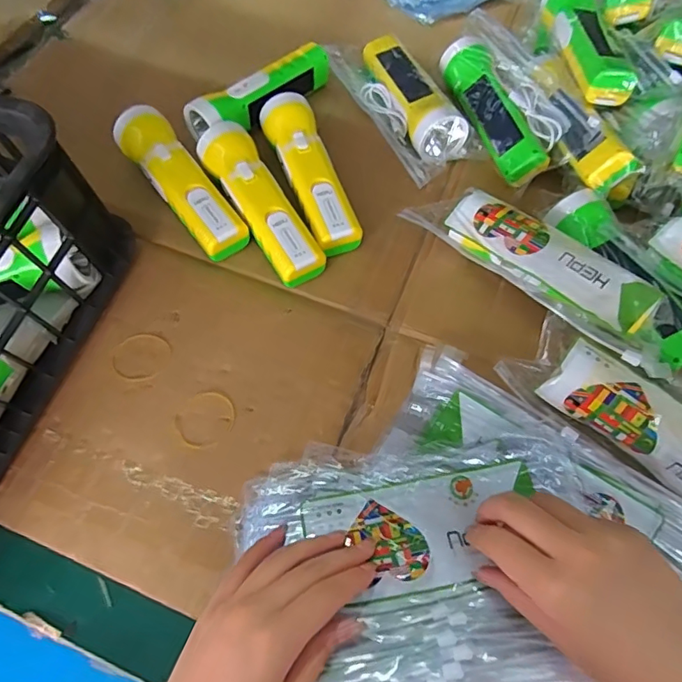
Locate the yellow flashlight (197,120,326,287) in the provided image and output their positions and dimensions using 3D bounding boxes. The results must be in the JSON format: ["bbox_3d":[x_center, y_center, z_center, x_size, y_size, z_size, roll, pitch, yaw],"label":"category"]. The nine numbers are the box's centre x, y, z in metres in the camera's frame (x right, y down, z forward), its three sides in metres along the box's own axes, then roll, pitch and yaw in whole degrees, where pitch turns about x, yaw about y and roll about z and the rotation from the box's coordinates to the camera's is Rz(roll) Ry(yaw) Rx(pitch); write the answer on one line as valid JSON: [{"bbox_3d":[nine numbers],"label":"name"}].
[{"bbox_3d":[-0.073,-0.125,0.457,0.049,0.043,0.171,-30,68,-13],"label":"yellow flashlight"}]

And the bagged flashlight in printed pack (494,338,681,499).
[{"bbox_3d":[0.223,0.068,0.357,0.220,0.044,0.057,38,70,16],"label":"bagged flashlight in printed pack"}]

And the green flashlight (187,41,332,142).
[{"bbox_3d":[-0.077,-0.253,0.517,0.176,0.045,0.051,-38,71,-16],"label":"green flashlight"}]

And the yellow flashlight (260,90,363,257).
[{"bbox_3d":[-0.029,-0.159,0.475,0.050,0.041,0.174,-20,66,-9],"label":"yellow flashlight"}]

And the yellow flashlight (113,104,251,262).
[{"bbox_3d":[-0.149,-0.145,0.464,0.049,0.048,0.168,-35,70,-15],"label":"yellow flashlight"}]

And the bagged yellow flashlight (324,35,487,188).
[{"bbox_3d":[0.057,-0.254,0.518,0.091,0.043,0.216,-28,68,-13],"label":"bagged yellow flashlight"}]

